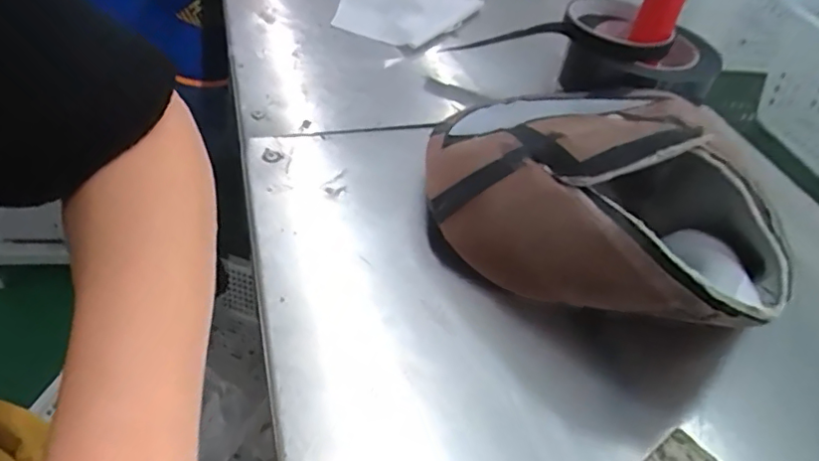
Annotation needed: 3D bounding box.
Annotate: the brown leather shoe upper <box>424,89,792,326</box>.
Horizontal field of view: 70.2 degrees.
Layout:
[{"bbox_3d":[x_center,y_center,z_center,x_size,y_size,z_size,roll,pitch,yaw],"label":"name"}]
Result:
[{"bbox_3d":[0.099,-0.028,0.341,0.218,0.074,0.131,31,49,22],"label":"brown leather shoe upper"}]

